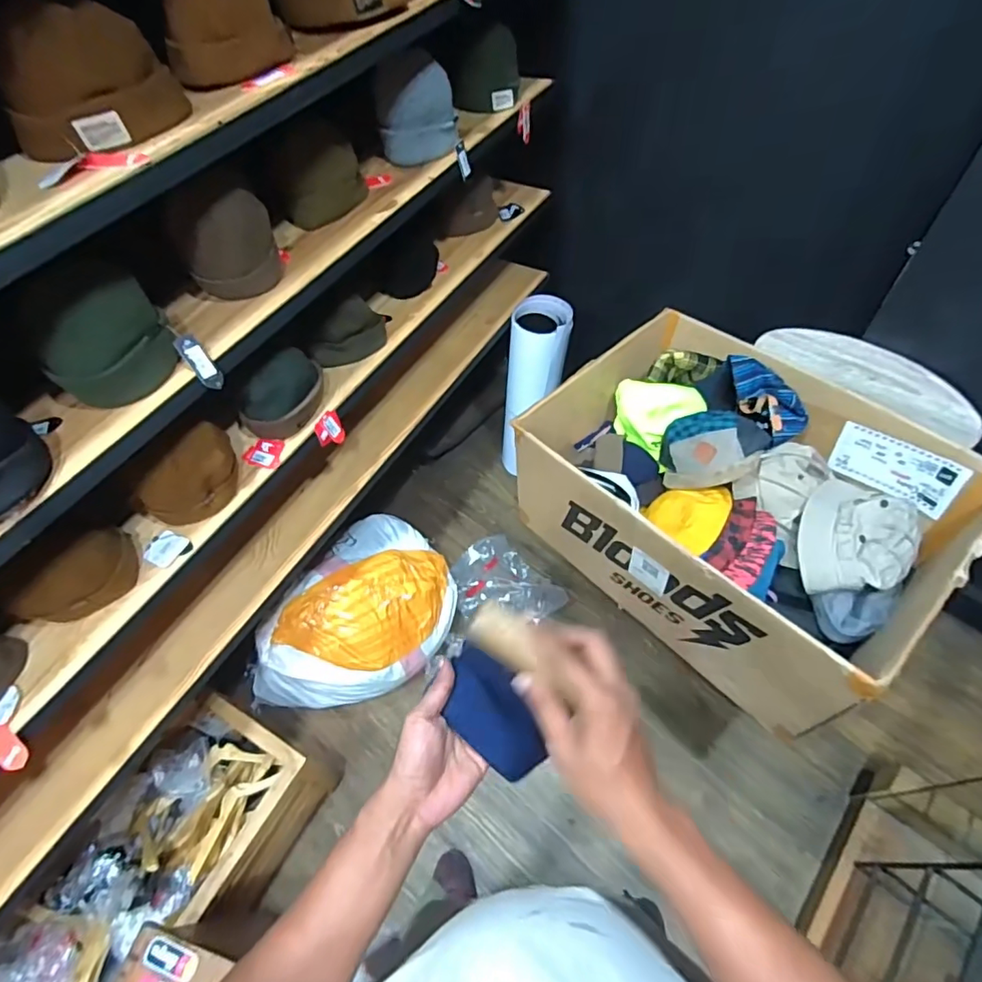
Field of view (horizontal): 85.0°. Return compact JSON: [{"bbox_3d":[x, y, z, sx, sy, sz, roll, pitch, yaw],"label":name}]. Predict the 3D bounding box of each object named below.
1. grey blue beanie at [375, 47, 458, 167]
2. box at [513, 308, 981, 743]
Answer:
[{"bbox_3d":[-0.132,-0.659,0.930,0.136,0.141,0.059,-3,55,3],"label":"grey blue beanie"},{"bbox_3d":[0.468,0.004,1.075,0.527,0.298,0.717,-39,61,-21],"label":"box"}]

